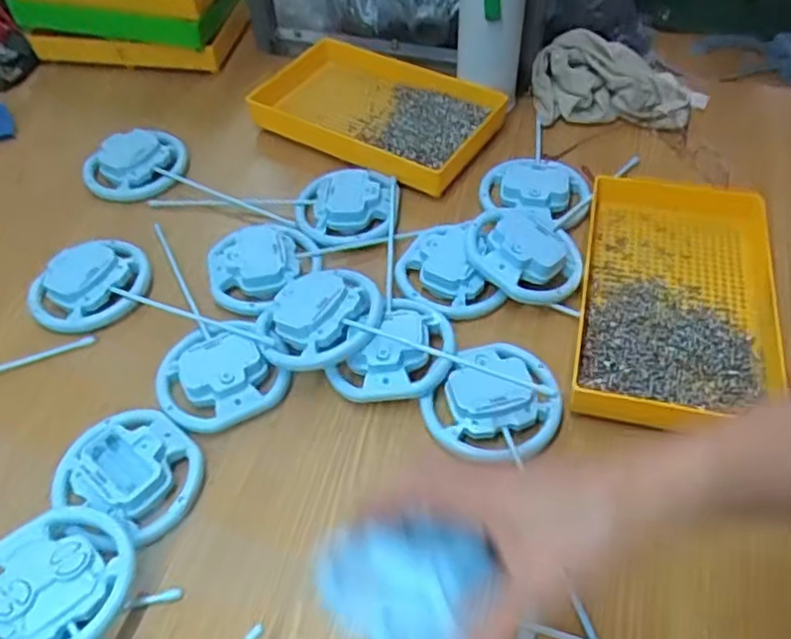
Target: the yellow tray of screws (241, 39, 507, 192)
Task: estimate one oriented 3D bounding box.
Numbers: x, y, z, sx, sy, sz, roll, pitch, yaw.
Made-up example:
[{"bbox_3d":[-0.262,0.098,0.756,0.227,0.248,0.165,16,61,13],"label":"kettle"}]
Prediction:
[{"bbox_3d":[-0.022,-0.237,0.733,0.254,0.032,0.166,23,58,20],"label":"yellow tray of screws"}]

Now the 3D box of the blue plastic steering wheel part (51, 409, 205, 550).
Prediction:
[{"bbox_3d":[-0.191,0.108,0.481,0.107,0.021,0.095,36,63,27],"label":"blue plastic steering wheel part"}]

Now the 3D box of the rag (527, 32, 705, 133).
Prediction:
[{"bbox_3d":[0.253,-0.270,0.763,0.196,0.045,0.134,-2,53,2],"label":"rag"}]

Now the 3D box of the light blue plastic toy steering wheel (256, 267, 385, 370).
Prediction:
[{"bbox_3d":[-0.061,-0.004,0.545,0.099,0.038,0.100,-2,53,2],"label":"light blue plastic toy steering wheel"}]

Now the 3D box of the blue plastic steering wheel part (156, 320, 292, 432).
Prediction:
[{"bbox_3d":[-0.143,0.039,0.528,0.091,0.018,0.094,-2,53,2],"label":"blue plastic steering wheel part"}]

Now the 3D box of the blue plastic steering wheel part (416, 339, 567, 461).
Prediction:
[{"bbox_3d":[0.075,0.057,0.503,0.092,0.020,0.104,28,59,23],"label":"blue plastic steering wheel part"}]

